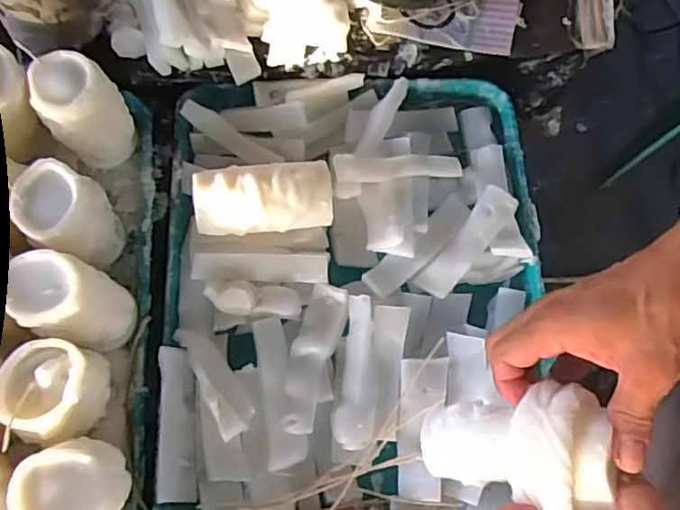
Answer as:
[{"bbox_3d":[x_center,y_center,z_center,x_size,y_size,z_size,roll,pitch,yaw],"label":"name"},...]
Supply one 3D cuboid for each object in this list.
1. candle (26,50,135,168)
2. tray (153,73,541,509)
[{"bbox_3d":[-0.234,-0.131,0.556,0.066,0.098,0.064,1,69,-2],"label":"candle"},{"bbox_3d":[0.015,0.022,0.536,0.342,0.064,0.438,0,69,-2],"label":"tray"}]

